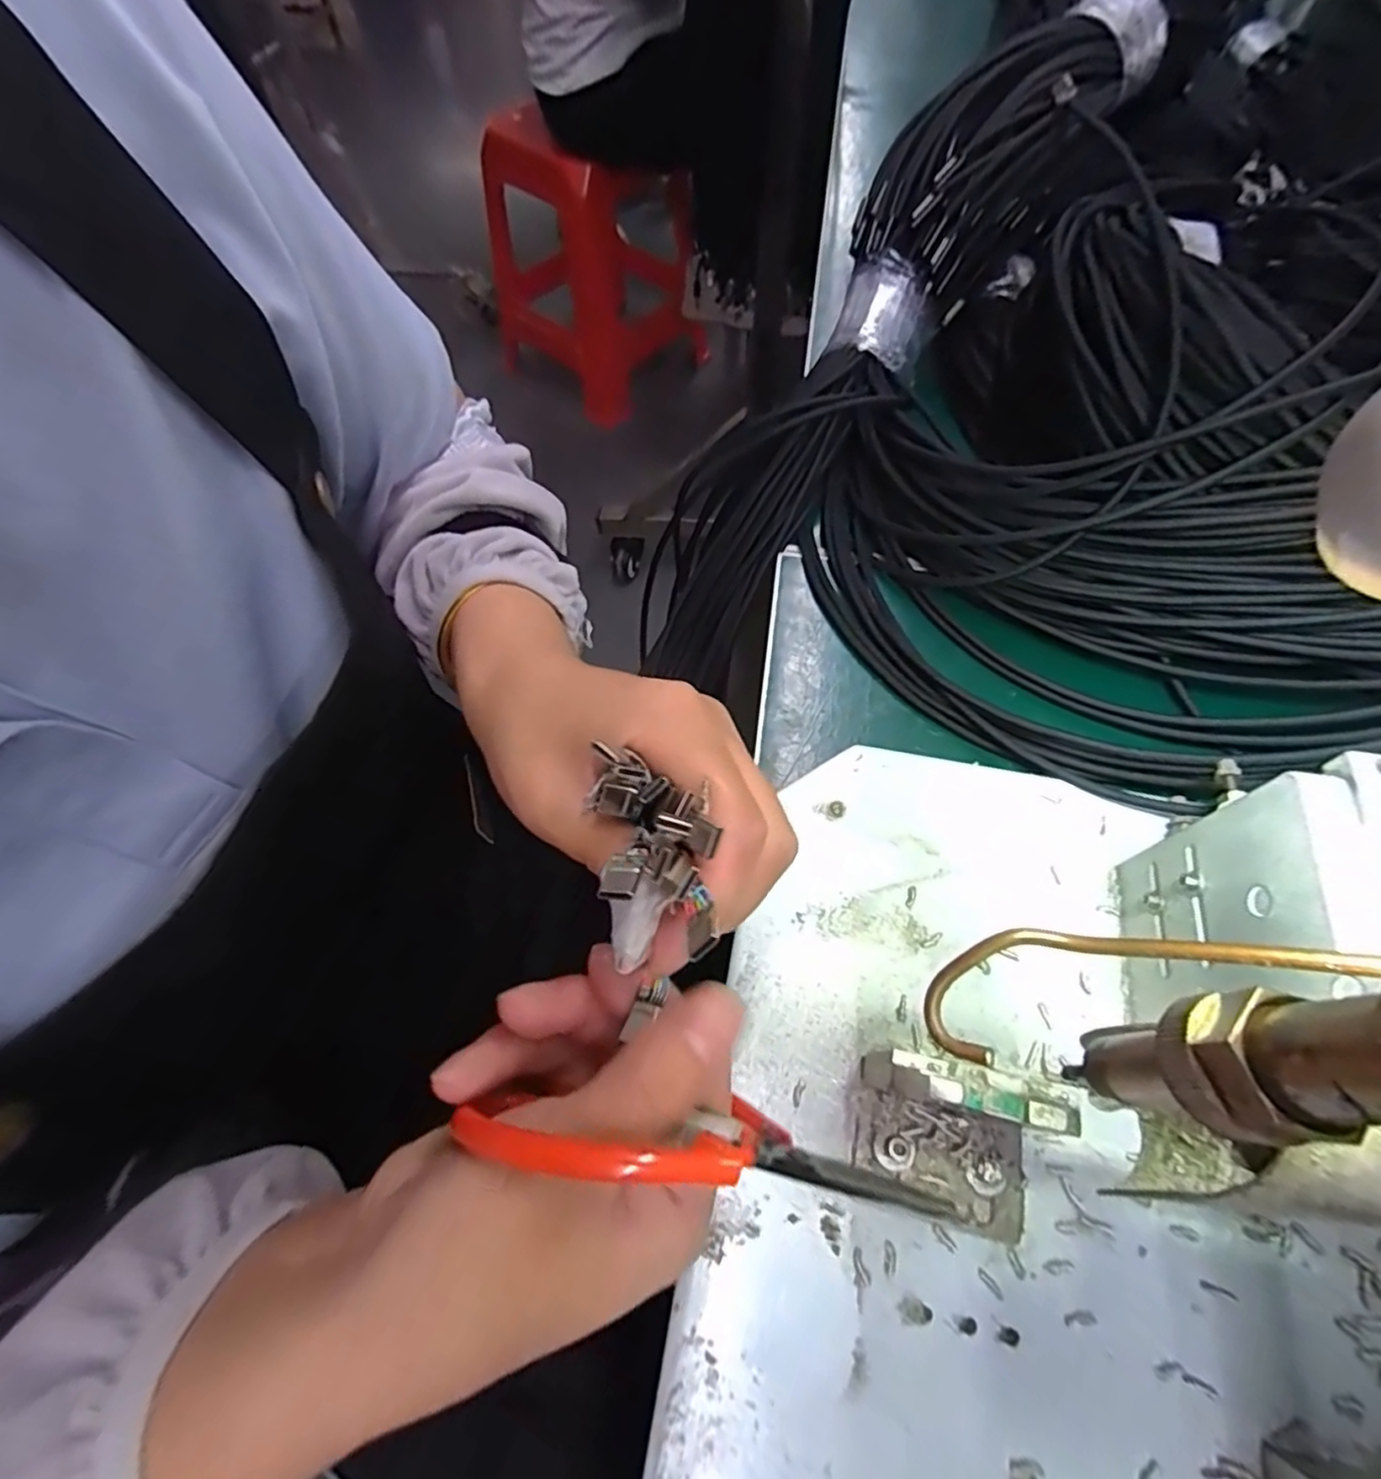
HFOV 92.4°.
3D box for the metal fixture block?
[{"bbox_3d":[0.076,0.115,0.187,0.051,0.046,0.038,13,63,9],"label":"metal fixture block"}]

